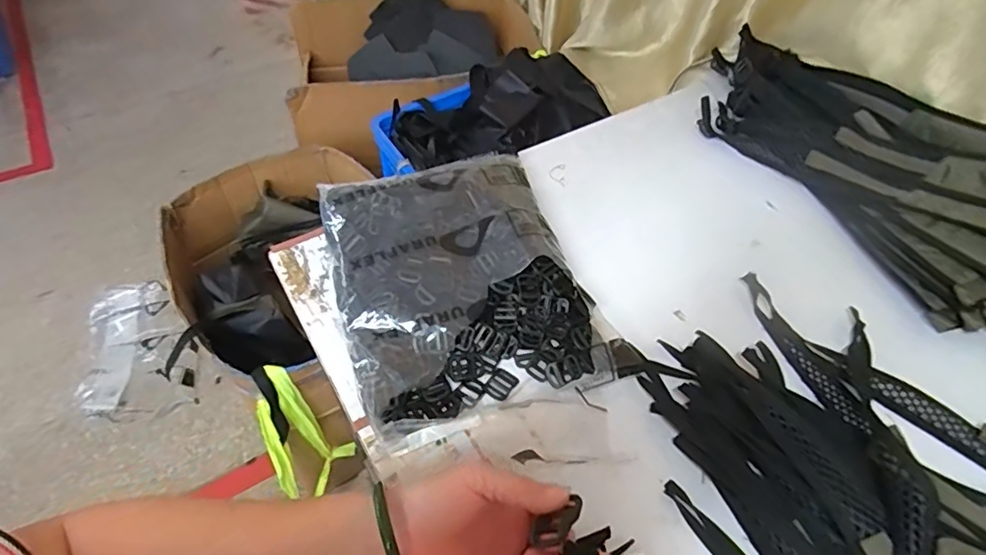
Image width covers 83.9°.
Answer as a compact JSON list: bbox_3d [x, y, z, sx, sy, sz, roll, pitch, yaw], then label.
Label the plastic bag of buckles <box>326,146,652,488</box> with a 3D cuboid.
[{"bbox_3d":[-0.032,0.009,0.608,0.262,0.069,0.338,-14,53,-13],"label":"plastic bag of buckles"}]

